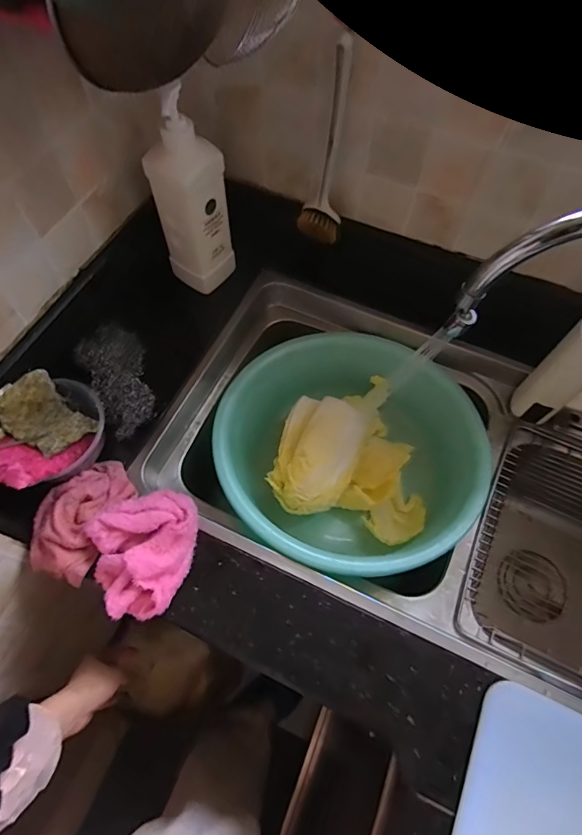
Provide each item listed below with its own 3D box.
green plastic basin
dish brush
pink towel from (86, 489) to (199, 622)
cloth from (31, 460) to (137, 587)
[{"bbox_3d":[0.072,0.062,0.684,0.341,0.135,0.342,1,63,-2],"label":"green plastic basin"},{"bbox_3d":[0.045,-0.327,0.569,0.055,0.226,0.049,7,63,1],"label":"dish brush"},{"bbox_3d":[-0.165,0.157,0.534,0.120,0.038,0.131,-16,65,-10],"label":"pink towel"},{"bbox_3d":[-0.257,0.118,0.557,0.087,0.043,0.145,25,65,10],"label":"cloth"}]

